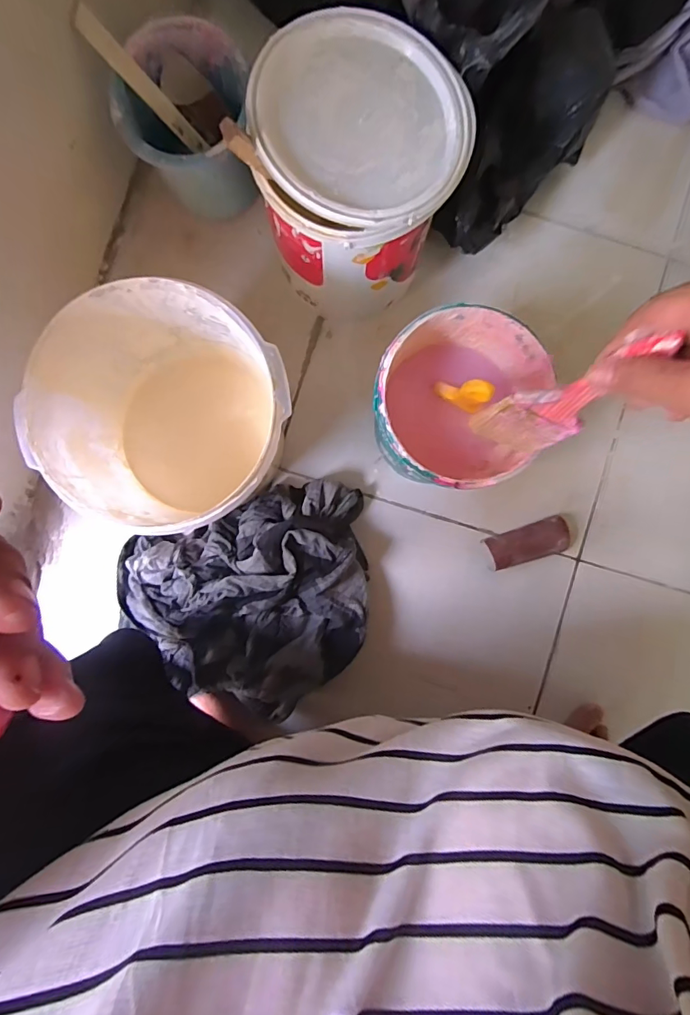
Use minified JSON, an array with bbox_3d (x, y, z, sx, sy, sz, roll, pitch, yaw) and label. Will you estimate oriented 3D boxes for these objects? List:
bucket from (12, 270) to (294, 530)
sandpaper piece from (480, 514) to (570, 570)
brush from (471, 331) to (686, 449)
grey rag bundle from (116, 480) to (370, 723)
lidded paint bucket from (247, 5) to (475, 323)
[{"bbox_3d":[-0.156,-0.082,0.452,0.198,0.186,0.198,0,90,-1],"label":"bucket"},{"bbox_3d":[0.219,0.042,0.545,0.096,0.038,0.041,-14,90,-1],"label":"sandpaper piece"},{"bbox_3d":[0.148,-0.071,0.310,0.028,0.171,0.053,-38,91,-14],"label":"brush"},{"bbox_3d":[-0.111,0.098,0.517,0.275,0.087,0.236,-5,90,-1],"label":"grey rag bundle"},{"bbox_3d":[0.012,-0.306,0.450,0.166,0.210,0.166,0,90,-1],"label":"lidded paint bucket"}]

